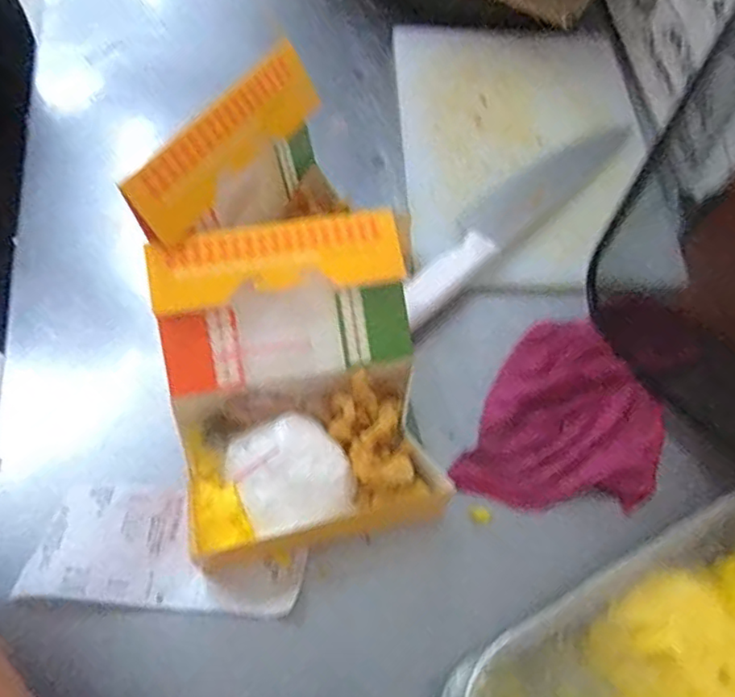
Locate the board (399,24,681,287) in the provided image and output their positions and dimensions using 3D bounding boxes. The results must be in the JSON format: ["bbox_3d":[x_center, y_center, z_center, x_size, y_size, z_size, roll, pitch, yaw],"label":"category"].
[{"bbox_3d":[0.165,-0.211,0.628,0.256,0.018,0.340,1,61,-3],"label":"board"}]

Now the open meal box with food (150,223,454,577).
[{"bbox_3d":[-0.049,0.025,0.440,0.175,0.103,0.205,-9,62,-8],"label":"open meal box with food"}]

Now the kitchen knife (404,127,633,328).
[{"bbox_3d":[0.142,-0.135,0.583,0.327,0.014,0.055,-39,70,-22],"label":"kitchen knife"}]

